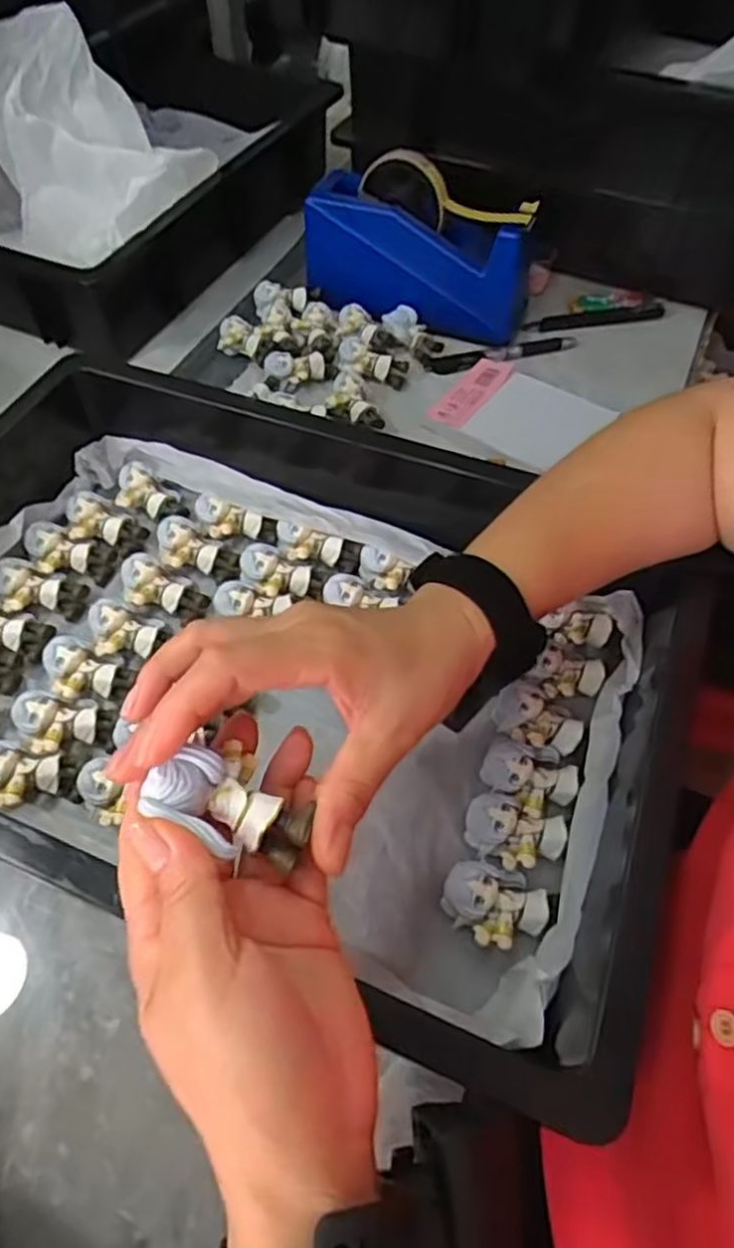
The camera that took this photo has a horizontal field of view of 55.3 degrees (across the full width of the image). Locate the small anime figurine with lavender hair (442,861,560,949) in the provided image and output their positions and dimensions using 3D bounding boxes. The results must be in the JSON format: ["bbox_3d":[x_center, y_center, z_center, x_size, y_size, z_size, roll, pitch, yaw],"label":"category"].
[{"bbox_3d":[0.067,0.142,0.350,0.055,0.028,0.038,2,55,1],"label":"small anime figurine with lavender hair"}]

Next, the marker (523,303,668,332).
[{"bbox_3d":[0.199,-0.270,0.616,0.117,0.016,0.016,-3,55,-3],"label":"marker"}]

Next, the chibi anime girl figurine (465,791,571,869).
[{"bbox_3d":[0.078,0.112,0.372,0.052,0.030,0.035,21,58,13],"label":"chibi anime girl figurine"}]

